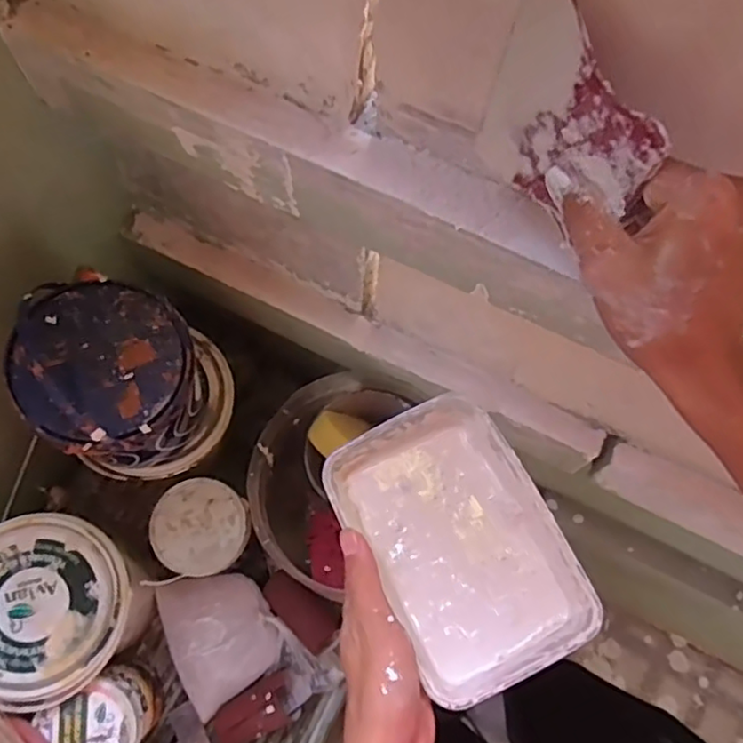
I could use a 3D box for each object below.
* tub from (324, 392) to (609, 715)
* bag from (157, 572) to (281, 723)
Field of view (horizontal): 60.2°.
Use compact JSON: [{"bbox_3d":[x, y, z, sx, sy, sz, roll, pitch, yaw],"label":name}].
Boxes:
[{"bbox_3d":[0.054,0.108,0.409,0.112,0.041,0.168,-25,71,-10],"label":"tub"},{"bbox_3d":[-0.184,0.319,0.783,0.137,0.080,0.163,-23,71,-9],"label":"bag"}]

